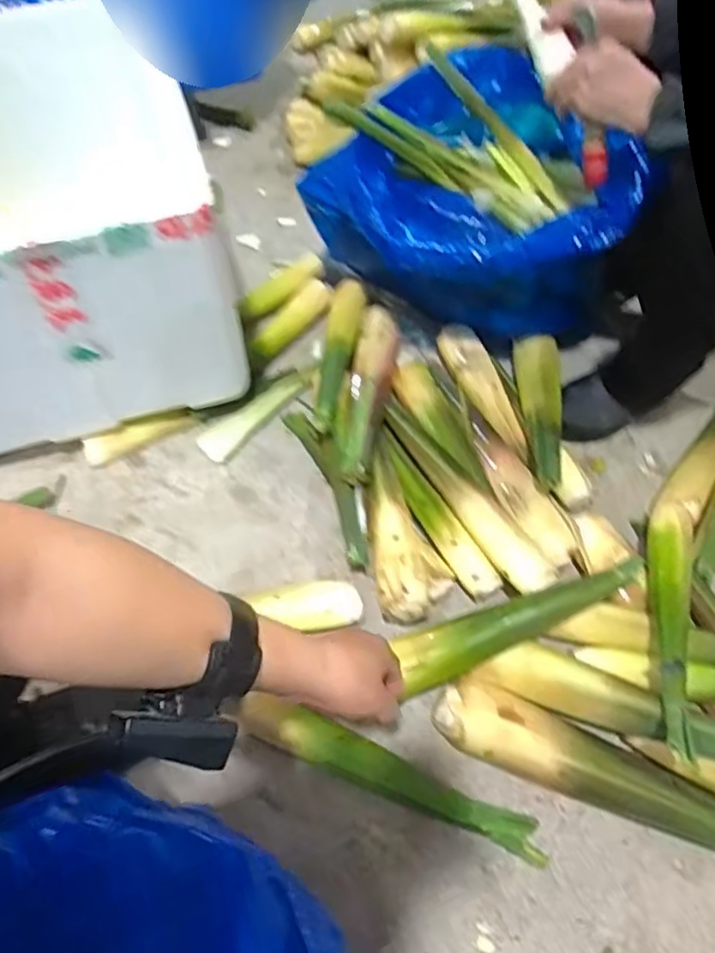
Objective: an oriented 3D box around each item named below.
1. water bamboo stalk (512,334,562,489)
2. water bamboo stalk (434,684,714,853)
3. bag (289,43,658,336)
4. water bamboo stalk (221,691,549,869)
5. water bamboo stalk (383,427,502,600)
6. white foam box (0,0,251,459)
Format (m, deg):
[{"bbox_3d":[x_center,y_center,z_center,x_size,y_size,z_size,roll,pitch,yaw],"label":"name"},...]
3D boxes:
[{"bbox_3d":[0.243,-0.091,0.800,0.045,0.043,0.257,4,59,-3],"label":"water bamboo stalk"},{"bbox_3d":[0.242,0.297,0.623,0.331,0.059,0.069,20,60,7],"label":"water bamboo stalk"},{"bbox_3d":[0.152,-0.340,0.830,0.322,0.268,0.328,-26,65,-19],"label":"bag"},{"bbox_3d":[0.039,0.297,0.606,0.311,0.057,0.042,21,60,8],"label":"water bamboo stalk"},{"bbox_3d":[0.091,0.040,0.752,0.037,0.027,0.237,-23,63,-17],"label":"water bamboo stalk"},{"bbox_3d":[-0.485,-0.290,0.725,0.573,0.263,0.455,-15,61,-13],"label":"white foam box"}]

